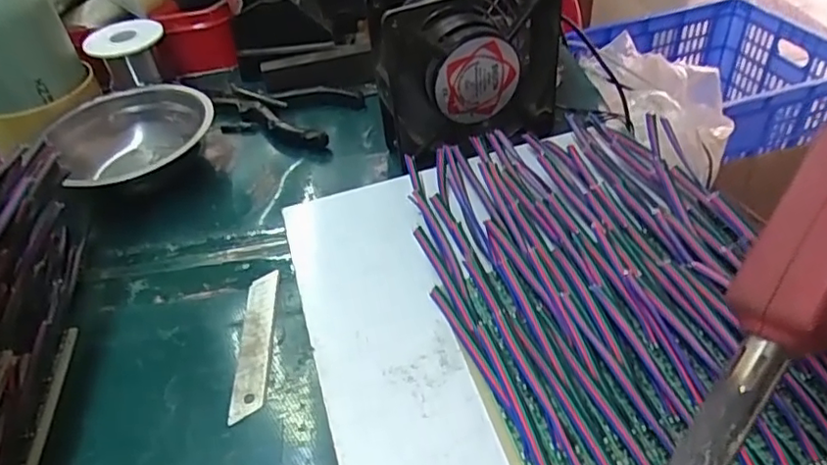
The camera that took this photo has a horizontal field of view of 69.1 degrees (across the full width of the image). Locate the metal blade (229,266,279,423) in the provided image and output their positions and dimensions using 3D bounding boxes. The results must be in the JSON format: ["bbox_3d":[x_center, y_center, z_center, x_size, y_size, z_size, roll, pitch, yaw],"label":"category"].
[{"bbox_3d":[-0.087,0.058,0.332,0.016,0.004,0.096,-7,42,0],"label":"metal blade"}]

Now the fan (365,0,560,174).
[{"bbox_3d":[0.036,-0.116,0.415,0.122,0.115,0.052,-19,43,-13],"label":"fan"}]

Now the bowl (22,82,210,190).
[{"bbox_3d":[-0.209,-0.064,0.455,0.117,0.044,0.114,-4,42,4],"label":"bowl"}]

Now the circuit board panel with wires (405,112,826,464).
[{"bbox_3d":[0.094,0.022,0.284,0.154,0.028,0.260,-16,46,-7],"label":"circuit board panel with wires"}]

